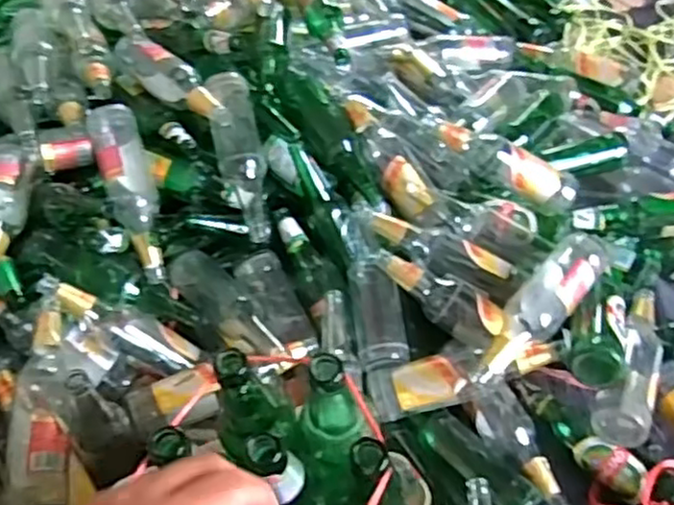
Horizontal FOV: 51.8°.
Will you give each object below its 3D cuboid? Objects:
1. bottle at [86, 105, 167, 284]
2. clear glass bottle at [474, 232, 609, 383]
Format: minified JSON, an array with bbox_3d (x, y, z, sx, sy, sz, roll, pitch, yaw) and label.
[{"bbox_3d":[-0.301,-0.090,1.014,0.071,0.066,0.277,-17,78,-12],"label":"bottle"},{"bbox_3d":[0.266,0.073,0.920,0.074,0.067,0.264,36,61,26],"label":"clear glass bottle"}]

